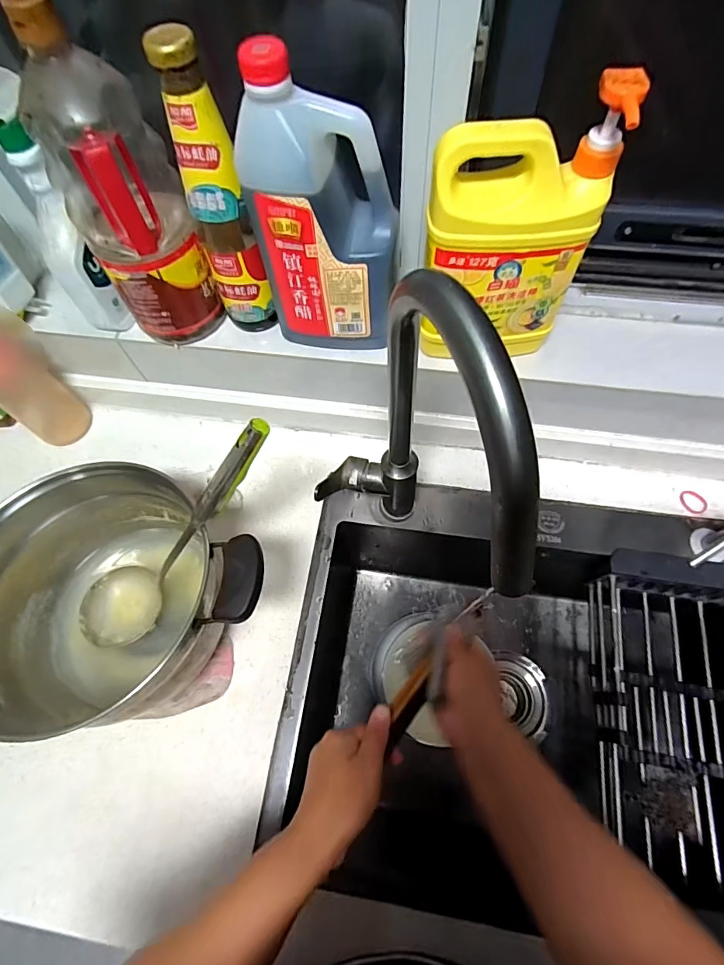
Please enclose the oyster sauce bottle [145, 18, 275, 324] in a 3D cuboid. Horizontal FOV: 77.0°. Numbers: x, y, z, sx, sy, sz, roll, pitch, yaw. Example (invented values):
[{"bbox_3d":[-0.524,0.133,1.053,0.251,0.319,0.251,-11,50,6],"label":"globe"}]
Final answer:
[{"bbox_3d":[-0.136,-0.251,0.442,0.057,0.261,0.055,-21,66,-7],"label":"oyster sauce bottle"}]

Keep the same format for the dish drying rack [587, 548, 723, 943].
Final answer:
[{"bbox_3d":[0.380,0.279,0.525,0.194,0.094,0.366,7,66,6],"label":"dish drying rack"}]

